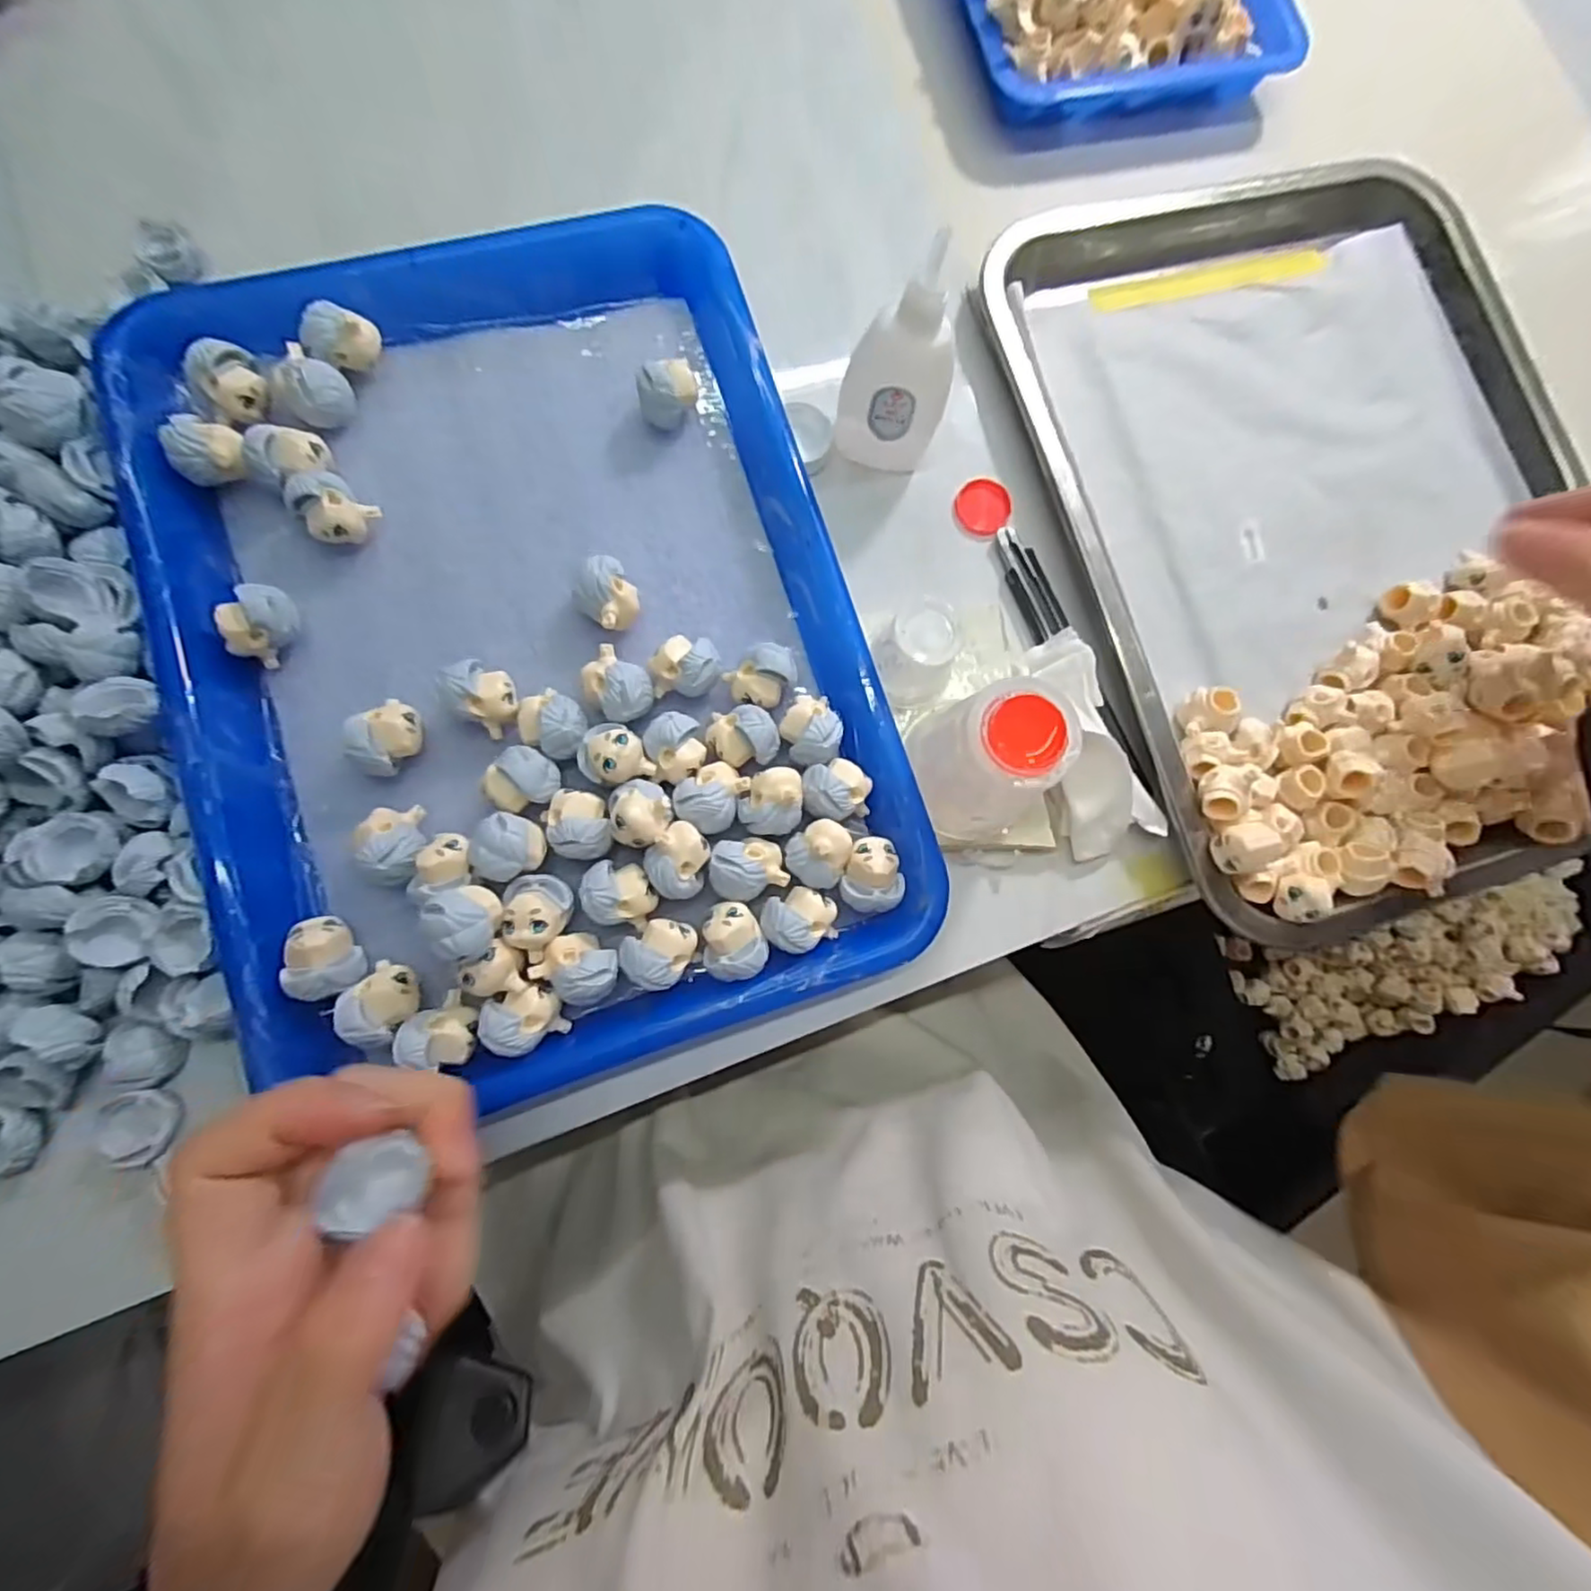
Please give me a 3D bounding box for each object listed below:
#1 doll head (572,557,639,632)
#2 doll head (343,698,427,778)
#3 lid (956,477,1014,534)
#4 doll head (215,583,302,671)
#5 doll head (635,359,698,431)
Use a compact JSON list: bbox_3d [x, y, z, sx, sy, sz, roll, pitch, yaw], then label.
[{"bbox_3d":[-0.074,-0.078,0.266,0.022,0.025,0.024,1,82,-5],"label":"doll head"},{"bbox_3d":[-0.152,-0.021,0.251,0.020,0.022,0.027,33,80,0],"label":"doll head"},{"bbox_3d":[0.087,-0.133,0.307,0.025,0.004,0.027,1,82,-5],"label":"lid"},{"bbox_3d":[-0.201,-0.065,0.251,0.026,0.024,0.021,-40,87,-9],"label":"doll head"},{"bbox_3d":[-0.054,-0.169,0.282,0.024,0.022,0.020,-2,82,-5],"label":"doll head"}]

